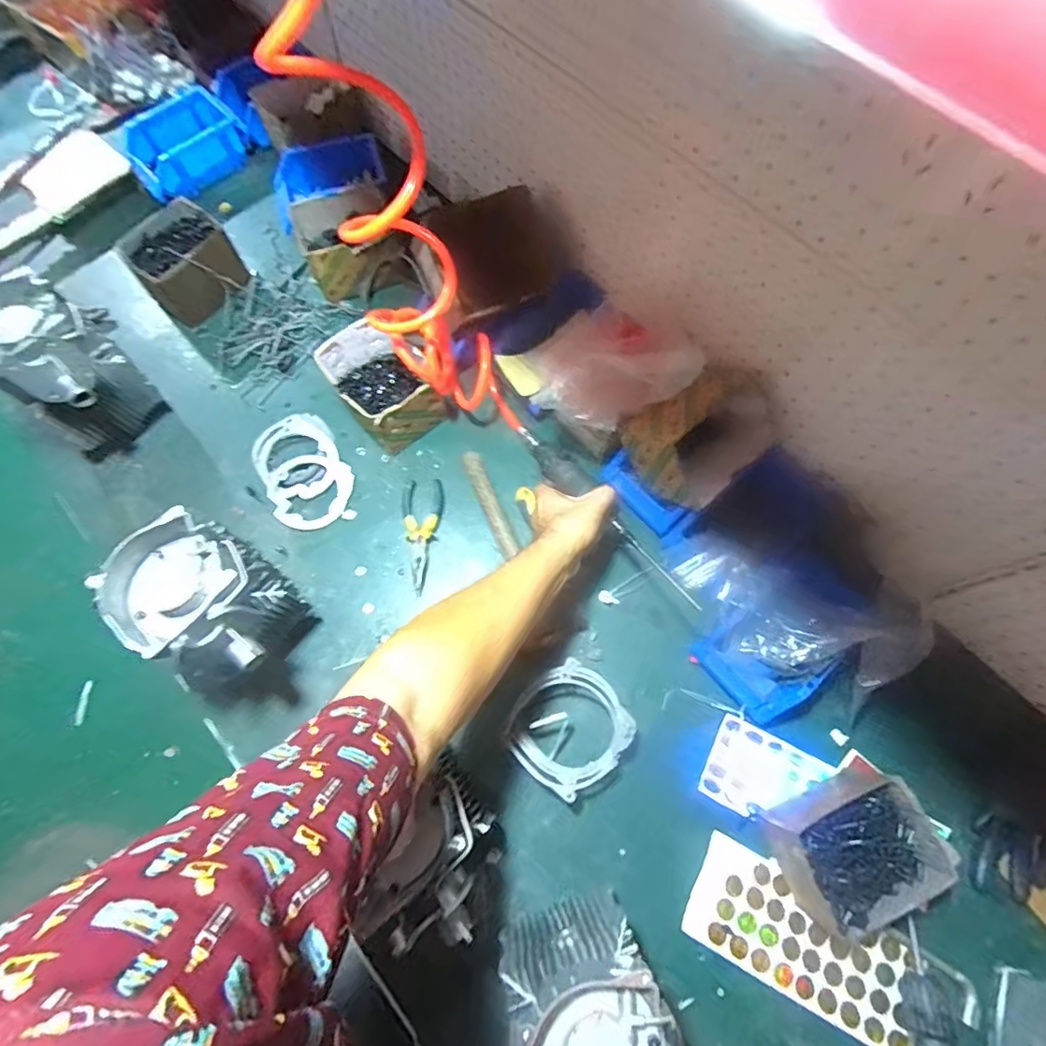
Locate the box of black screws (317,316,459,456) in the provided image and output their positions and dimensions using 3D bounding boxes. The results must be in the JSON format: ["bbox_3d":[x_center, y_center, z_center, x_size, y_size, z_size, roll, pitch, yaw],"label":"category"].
[{"bbox_3d":[-0.200,-0.193,0.760,0.166,0.095,0.121,43,74,14],"label":"box of black screws"}]

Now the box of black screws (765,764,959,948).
[{"bbox_3d":[0.340,0.344,0.569,0.156,0.090,0.106,-28,72,-11],"label":"box of black screws"}]

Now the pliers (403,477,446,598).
[{"bbox_3d":[-0.134,0.012,0.722,0.053,0.023,0.158,-3,69,-2],"label":"pliers"}]

